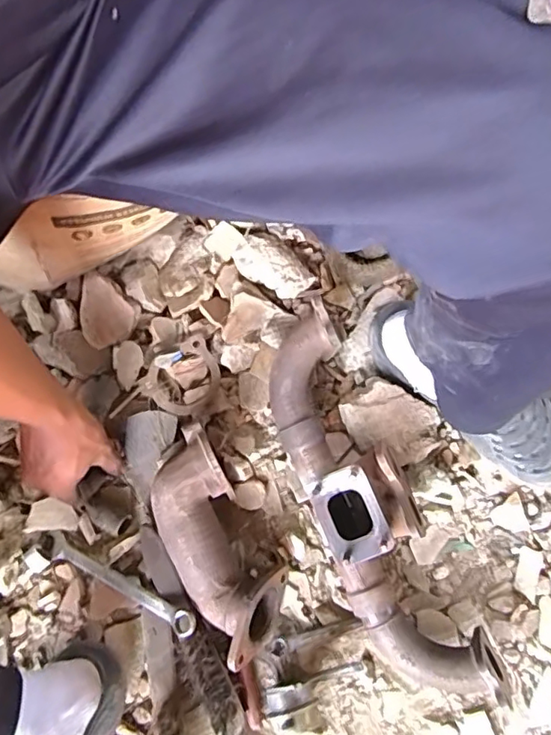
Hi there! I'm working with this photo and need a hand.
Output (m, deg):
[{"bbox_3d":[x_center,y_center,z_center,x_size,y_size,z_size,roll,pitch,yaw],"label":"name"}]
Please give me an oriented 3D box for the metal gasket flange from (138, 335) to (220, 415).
[{"bbox_3d":[-0.110,0.015,0.677,0.090,0.015,0.077,-31,81,-3],"label":"metal gasket flange"}]

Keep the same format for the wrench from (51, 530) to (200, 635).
[{"bbox_3d":[-0.176,0.241,0.649,0.204,0.016,0.026,22,78,20],"label":"wrench"}]

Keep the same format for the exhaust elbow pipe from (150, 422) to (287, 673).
[{"bbox_3d":[-0.066,0.191,0.627,0.103,0.085,0.236,-31,84,-5],"label":"exhaust elbow pipe"}]

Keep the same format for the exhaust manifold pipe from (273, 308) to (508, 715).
[{"bbox_3d":[0.096,0.150,0.632,0.105,0.104,0.427,-23,83,-4],"label":"exhaust manifold pipe"}]

